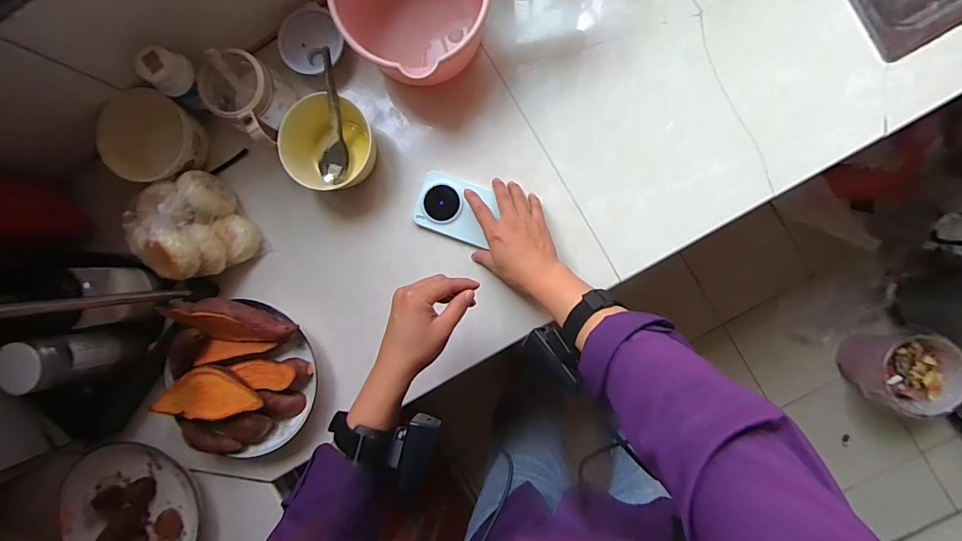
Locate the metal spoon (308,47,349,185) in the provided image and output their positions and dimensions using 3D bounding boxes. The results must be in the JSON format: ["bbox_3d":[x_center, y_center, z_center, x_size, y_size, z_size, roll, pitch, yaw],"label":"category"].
[{"bbox_3d":[-0.175,-0.174,0.497,0.031,0.026,0.148,9,127,4],"label":"metal spoon"}]

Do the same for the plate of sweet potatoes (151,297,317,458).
[{"bbox_3d":[-0.290,0.127,0.511,0.162,0.065,0.180,4,92,4],"label":"plate of sweet potatoes"}]

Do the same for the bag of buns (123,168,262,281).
[{"bbox_3d":[-0.342,-0.049,0.503,0.097,0.084,0.115,-31,90,4],"label":"bag of buns"}]

